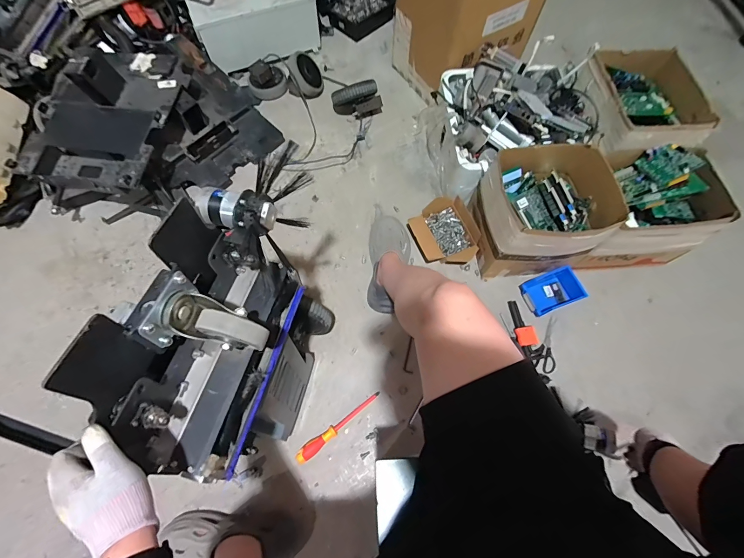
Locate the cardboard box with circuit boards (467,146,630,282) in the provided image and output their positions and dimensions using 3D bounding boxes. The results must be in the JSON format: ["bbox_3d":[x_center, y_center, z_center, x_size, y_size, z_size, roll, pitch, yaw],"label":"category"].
[{"bbox_3d":[0.460,-0.184,0.973,0.292,0.277,0.290,-7,68,-5],"label":"cardboard box with circuit boards"}]

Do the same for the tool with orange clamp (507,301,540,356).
[{"bbox_3d":[0.437,0.136,0.990,0.056,0.019,0.159,-10,69,-6],"label":"tool with orange clamp"}]

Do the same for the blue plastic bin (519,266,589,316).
[{"bbox_3d":[0.523,0.034,1.004,0.143,0.063,0.111,-18,70,-9],"label":"blue plastic bin"}]

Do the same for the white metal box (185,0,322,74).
[{"bbox_3d":[-0.432,-0.965,1.293,0.439,0.190,0.236,-20,70,-10],"label":"white metal box"}]

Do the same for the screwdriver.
[{"bbox_3d":[-0.083,0.377,0.882,0.252,0.030,0.033,-35,73,-15],"label":"screwdriver"}]

